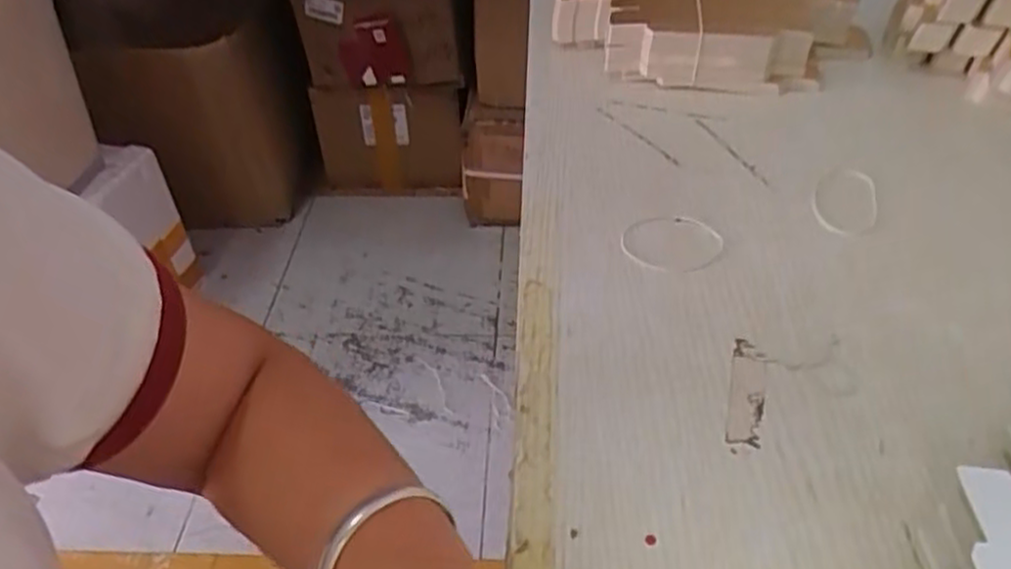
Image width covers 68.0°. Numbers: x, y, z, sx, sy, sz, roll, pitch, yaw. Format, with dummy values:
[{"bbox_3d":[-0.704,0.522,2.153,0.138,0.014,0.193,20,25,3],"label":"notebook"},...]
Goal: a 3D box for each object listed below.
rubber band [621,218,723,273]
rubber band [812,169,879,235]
[{"bbox_3d":[0.101,-0.024,0.456,0.060,0.004,0.046,11,50,16],"label":"rubber band"},{"bbox_3d":[0.218,-0.054,0.483,0.039,0.007,0.074,6,44,21],"label":"rubber band"}]

